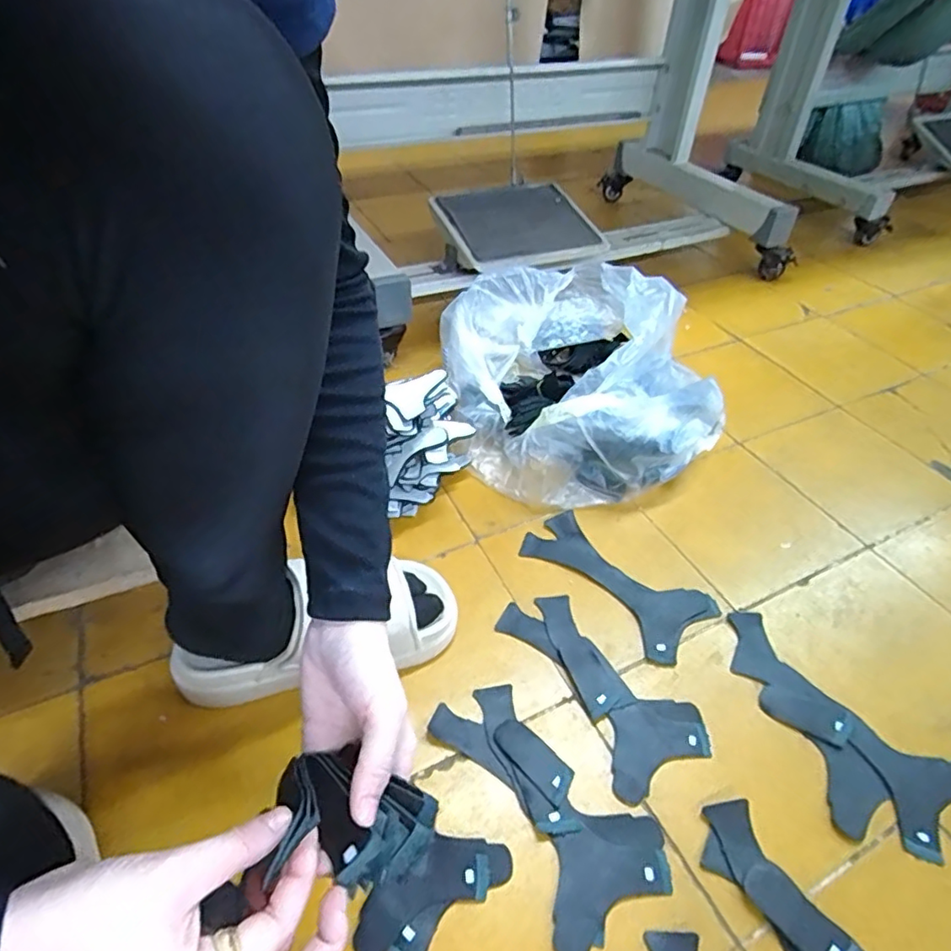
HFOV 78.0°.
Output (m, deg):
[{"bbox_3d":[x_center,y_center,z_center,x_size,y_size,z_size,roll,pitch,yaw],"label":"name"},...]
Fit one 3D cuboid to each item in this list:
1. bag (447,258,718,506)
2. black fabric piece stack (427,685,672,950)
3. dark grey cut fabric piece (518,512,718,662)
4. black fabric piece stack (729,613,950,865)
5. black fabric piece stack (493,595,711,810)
[{"bbox_3d":[0.144,-0.148,0.778,0.321,0.164,0.349,-13,47,-14],"label":"bag"},{"bbox_3d":[0.054,0.256,0.479,0.104,0.012,0.200,-26,51,-24],"label":"black fabric piece stack"},{"bbox_3d":[0.147,0.110,0.632,0.094,0.011,0.197,-33,54,-29],"label":"dark grey cut fabric piece"},{"bbox_3d":[0.303,0.223,0.516,0.118,0.007,0.210,-32,54,-29],"label":"black fabric piece stack"},{"bbox_3d":[0.111,0.187,0.548,0.098,0.013,0.201,-26,51,-24],"label":"black fabric piece stack"}]

